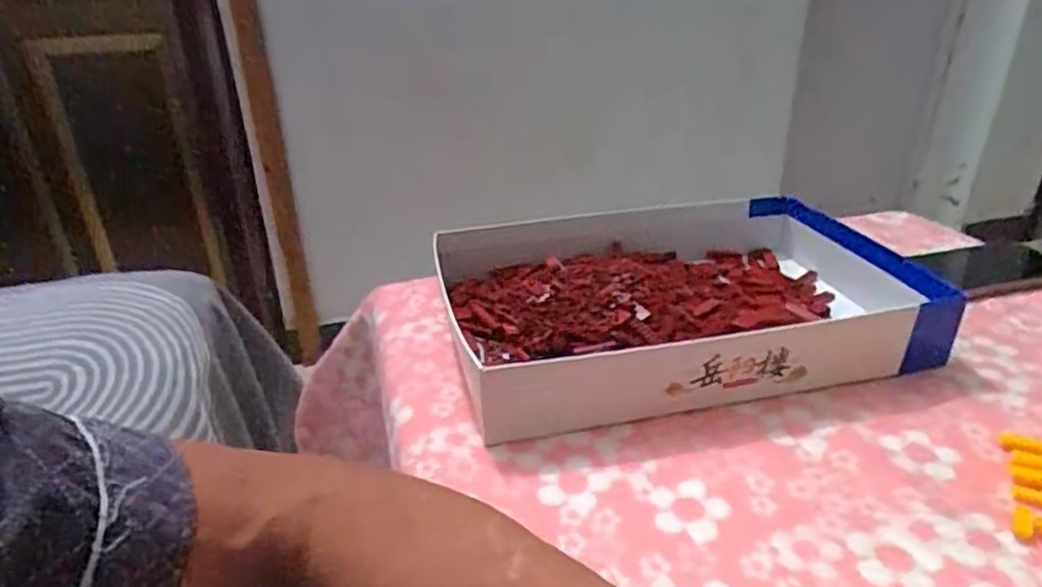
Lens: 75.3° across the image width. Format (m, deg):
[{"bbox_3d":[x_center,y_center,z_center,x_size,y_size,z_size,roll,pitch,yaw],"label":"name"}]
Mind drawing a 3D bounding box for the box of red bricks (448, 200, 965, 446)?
[{"bbox_3d":[0.125,-0.001,0.548,0.350,0.060,0.244,-7,27,-14],"label":"box of red bricks"}]

